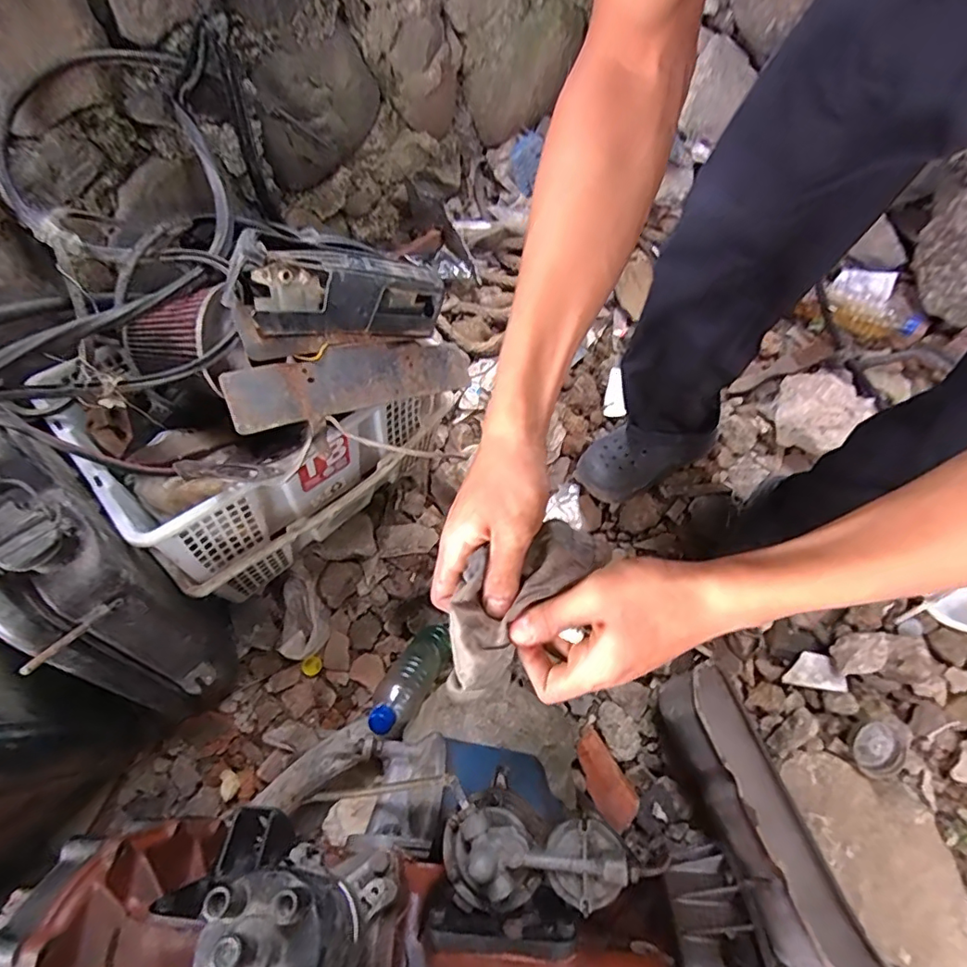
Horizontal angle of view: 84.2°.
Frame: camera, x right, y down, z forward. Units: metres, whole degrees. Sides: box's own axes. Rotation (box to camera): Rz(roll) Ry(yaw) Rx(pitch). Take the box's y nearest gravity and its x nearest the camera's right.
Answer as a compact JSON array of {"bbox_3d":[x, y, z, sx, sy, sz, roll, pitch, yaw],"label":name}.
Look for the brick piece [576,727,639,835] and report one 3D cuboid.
[{"bbox_3d":[0.180,0.434,0.791,0.058,0.023,0.132,-21,45,-6],"label":"brick piece"}]

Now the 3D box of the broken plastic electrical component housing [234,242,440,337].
[{"bbox_3d":[-0.169,-0.234,0.672,0.257,0.089,0.078,-6,64,-34],"label":"broken plastic electrical component housing"}]

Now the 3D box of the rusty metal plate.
[{"bbox_3d":[-0.157,-0.140,0.699,0.346,0.012,0.084,-21,88,-39],"label":"rusty metal plate"}]

